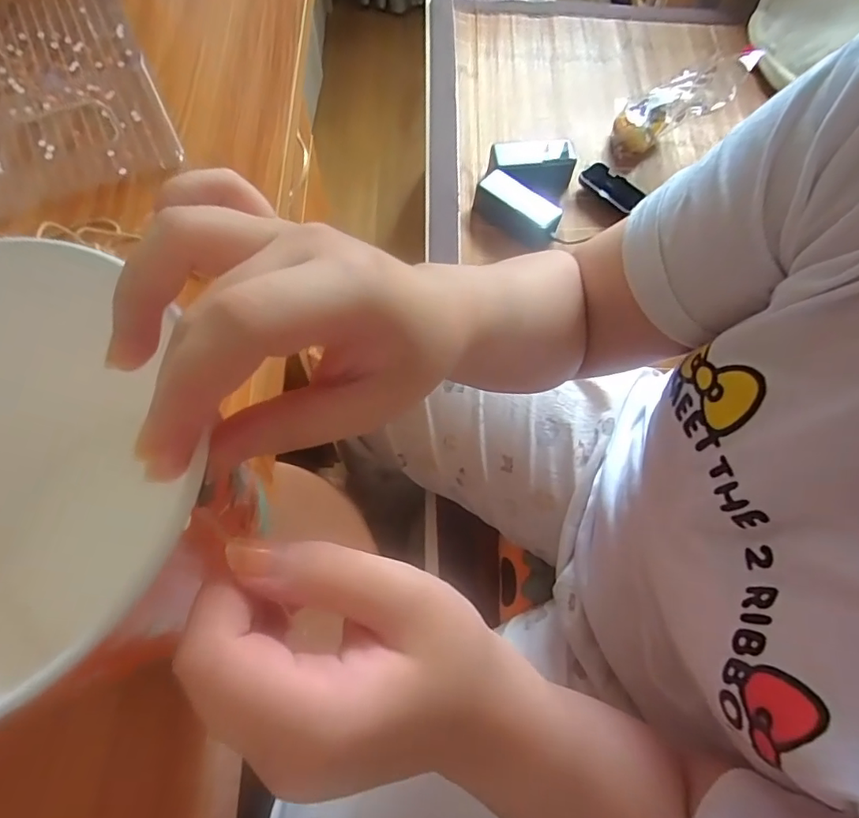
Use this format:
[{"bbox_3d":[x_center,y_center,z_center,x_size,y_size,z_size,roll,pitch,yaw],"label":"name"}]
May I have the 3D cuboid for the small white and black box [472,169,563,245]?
[{"bbox_3d":[0.133,-0.307,0.812,0.139,0.045,0.064,39,70,14],"label":"small white and black box"}]

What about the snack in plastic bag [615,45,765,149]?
[{"bbox_3d":[0.395,-0.476,0.833,0.217,0.069,0.107,-16,58,38],"label":"snack in plastic bag"}]

